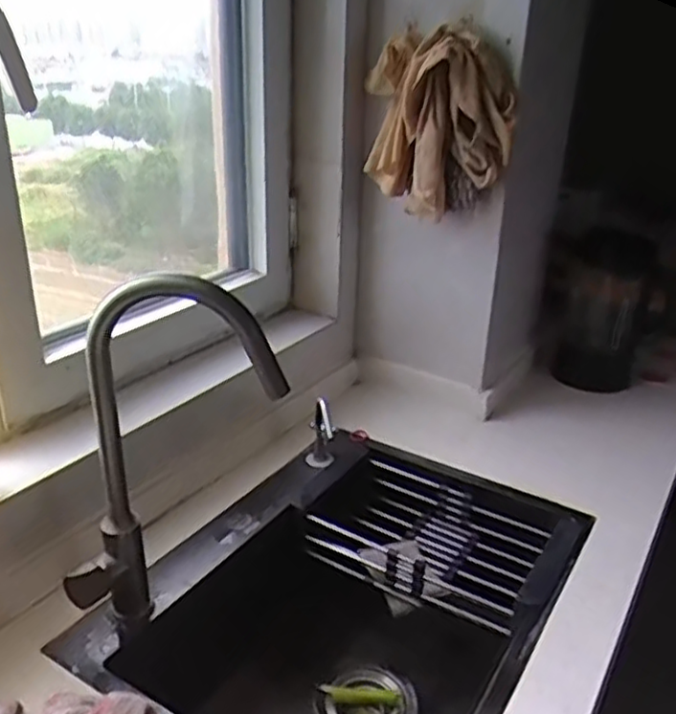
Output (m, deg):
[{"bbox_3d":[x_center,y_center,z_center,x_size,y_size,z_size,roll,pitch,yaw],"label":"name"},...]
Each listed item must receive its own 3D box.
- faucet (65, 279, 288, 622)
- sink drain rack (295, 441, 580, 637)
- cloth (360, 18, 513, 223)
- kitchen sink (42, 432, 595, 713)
[{"bbox_3d":[-0.175,0.121,0.740,0.234,0.426,0.061,-2,25,-9],"label":"faucet"},{"bbox_3d":[0.144,0.271,1.068,0.394,0.102,0.219,16,28,27],"label":"sink drain rack"},{"bbox_3d":[0.150,-0.344,1.046,0.086,0.253,0.223,-18,31,-37],"label":"cloth"},{"bbox_3d":[0.018,0.385,0.962,0.464,0.248,0.615,16,28,28],"label":"kitchen sink"}]

